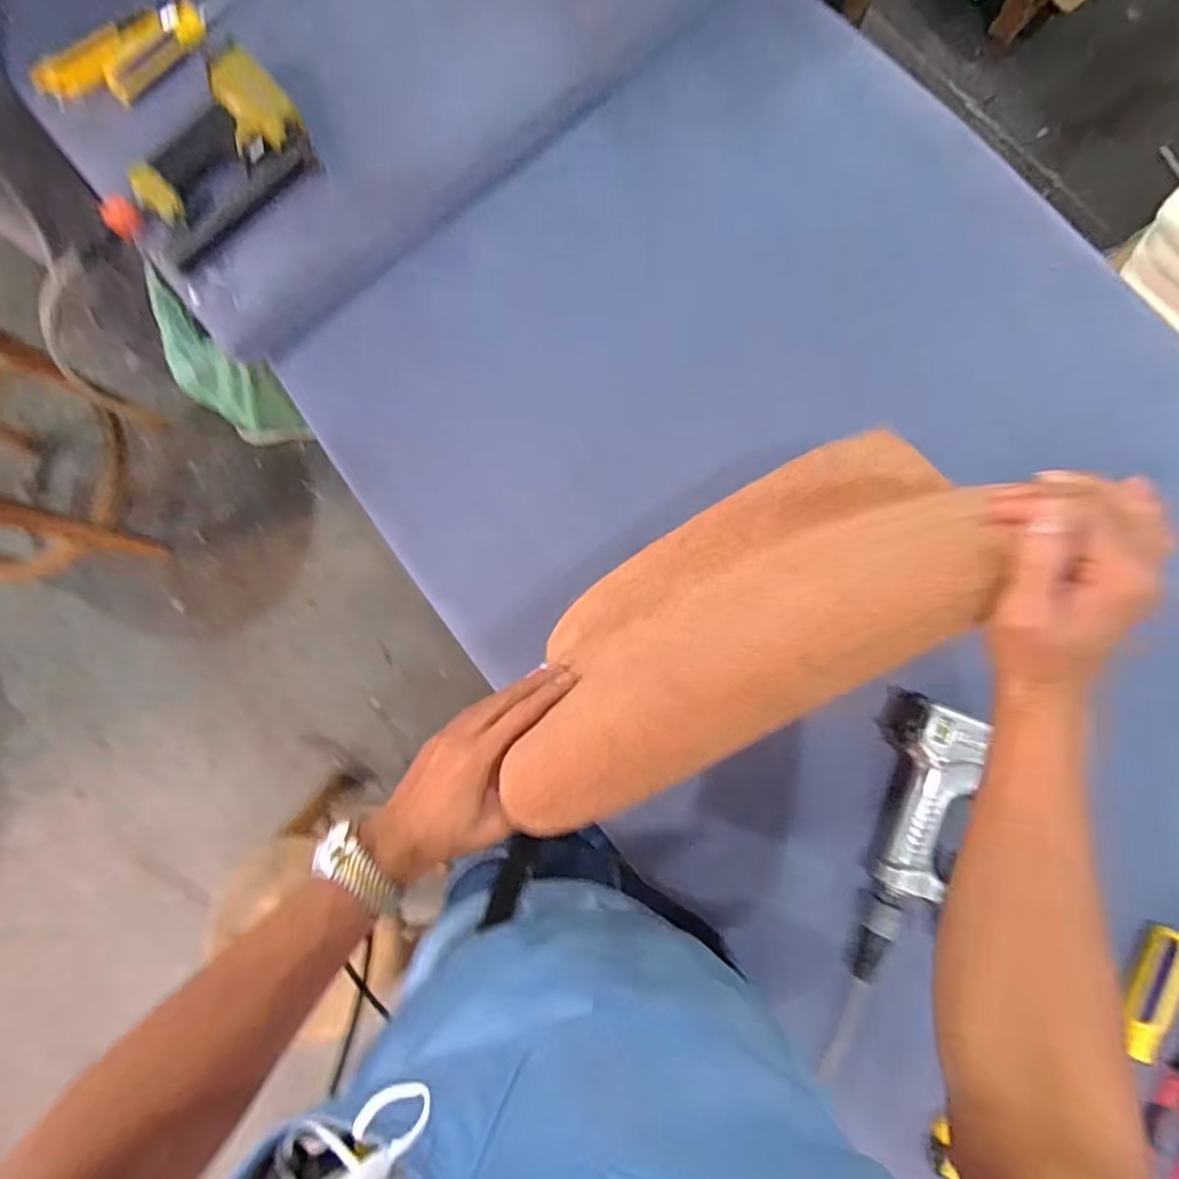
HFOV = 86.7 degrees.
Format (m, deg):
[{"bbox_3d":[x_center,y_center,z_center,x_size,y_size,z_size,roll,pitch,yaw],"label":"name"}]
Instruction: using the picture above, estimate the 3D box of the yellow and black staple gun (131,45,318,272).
[{"bbox_3d":[-0.358,-0.408,0.597,0.183,0.051,0.116,-40,84,-3],"label":"yellow and black staple gun"}]

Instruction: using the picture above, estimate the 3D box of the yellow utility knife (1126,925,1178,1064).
[{"bbox_3d":[0.492,0.351,0.541,0.023,0.023,0.111,24,85,4],"label":"yellow utility knife"}]

